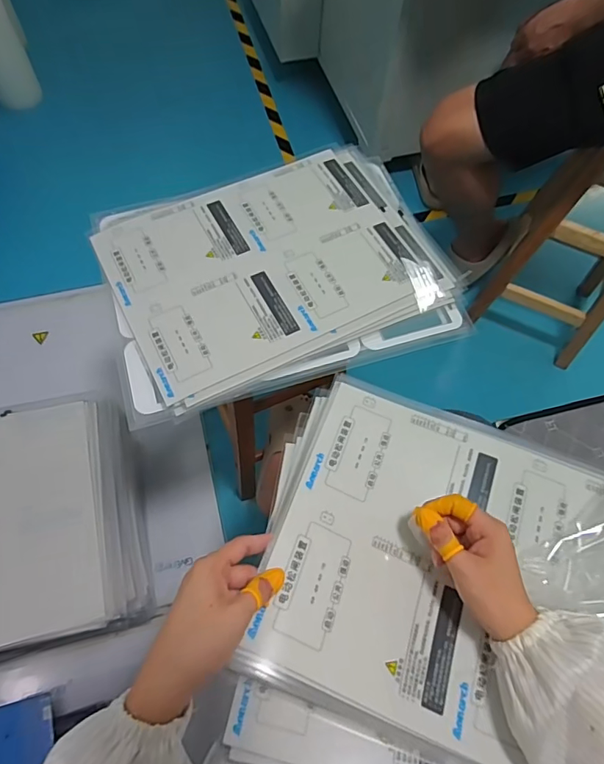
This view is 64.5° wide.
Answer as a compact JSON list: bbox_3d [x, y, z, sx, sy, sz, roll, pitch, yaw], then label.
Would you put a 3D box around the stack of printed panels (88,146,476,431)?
[{"bbox_3d":[-0.034,-0.152,0.629,0.429,0.021,0.333,-16,66,-11],"label":"stack of printed panels"}]

